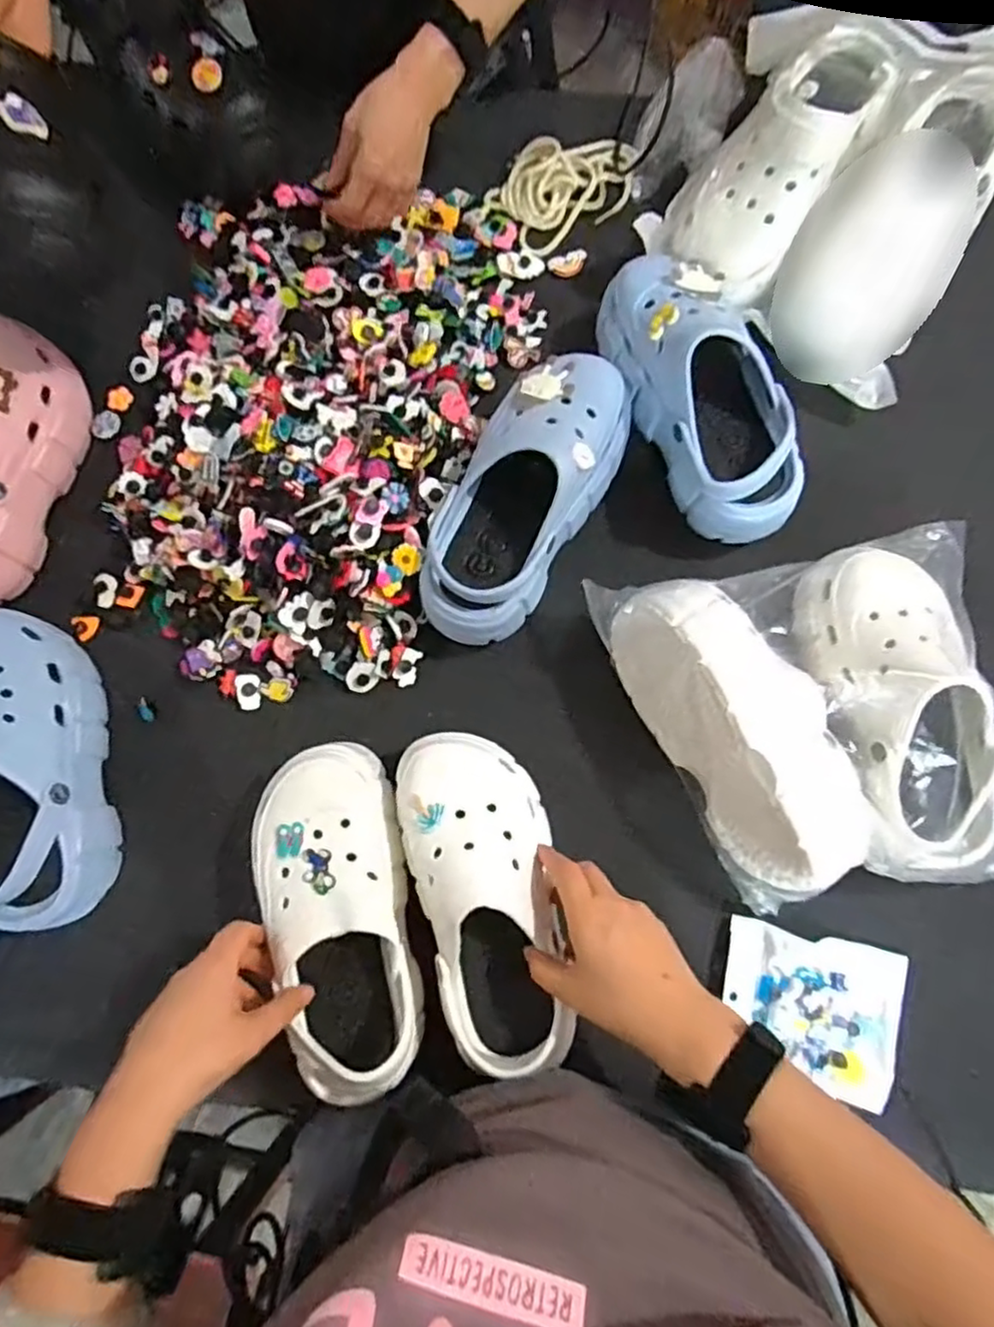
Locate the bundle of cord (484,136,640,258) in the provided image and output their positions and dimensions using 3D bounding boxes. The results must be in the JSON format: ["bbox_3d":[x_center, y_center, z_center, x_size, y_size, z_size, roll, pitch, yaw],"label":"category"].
[{"bbox_3d":[0.070,-0.478,0.670,0.150,0.026,0.098,-44,82,-7],"label":"bundle of cord"}]

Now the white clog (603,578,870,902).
[{"bbox_3d":[0.190,0.042,0.517,0.116,0.089,0.254,-29,80,-5],"label":"white clog"}]

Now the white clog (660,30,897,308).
[{"bbox_3d":[0.238,-0.441,0.599,0.119,0.114,0.266,33,81,7],"label":"white clog"}]

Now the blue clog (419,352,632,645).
[{"bbox_3d":[0.025,-0.142,0.555,0.100,0.085,0.254,29,81,6],"label":"blue clog"}]

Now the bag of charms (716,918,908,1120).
[{"bbox_3d":[0.246,0.271,0.529,0.135,0.010,0.111,13,80,3],"label":"bag of charms"}]

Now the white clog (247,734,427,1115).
[{"bbox_3d":[-0.121,0.184,0.495,0.103,0.073,0.243,-10,80,-1],"label":"white clog"}]

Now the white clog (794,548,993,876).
[{"bbox_3d":[0.300,0.029,0.515,0.119,0.105,0.250,-11,79,-1],"label":"white clog"}]

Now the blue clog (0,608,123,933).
[{"bbox_3d":[-0.383,0.079,0.531,0.106,0.079,0.256,-12,79,-1],"label":"blue clog"}]

